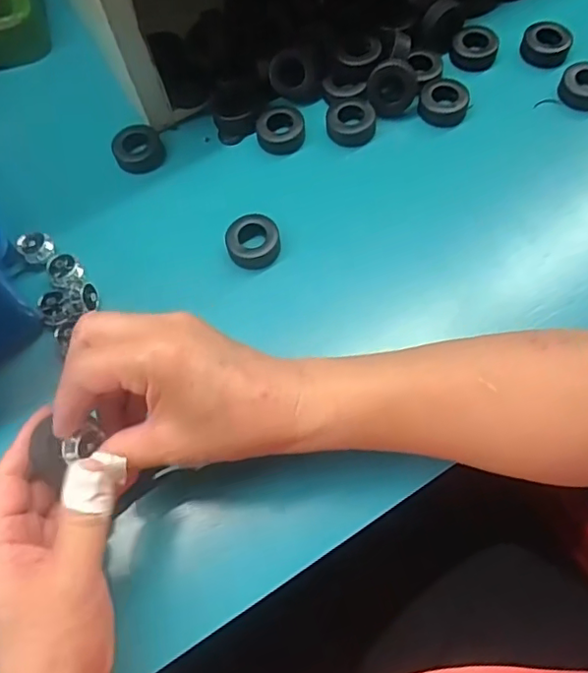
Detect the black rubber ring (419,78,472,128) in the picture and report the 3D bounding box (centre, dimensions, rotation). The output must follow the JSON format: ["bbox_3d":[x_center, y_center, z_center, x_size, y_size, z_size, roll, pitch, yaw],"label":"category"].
[{"bbox_3d":[0.119,-0.185,0.459,0.038,0.016,0.035,-1,68,1],"label":"black rubber ring"}]

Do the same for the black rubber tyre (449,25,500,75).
[{"bbox_3d":[0.152,-0.241,0.486,0.036,0.014,0.037,-1,68,1],"label":"black rubber tyre"}]

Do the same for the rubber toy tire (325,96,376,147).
[{"bbox_3d":[0.044,-0.169,0.454,0.038,0.011,0.039,-1,68,1],"label":"rubber toy tire"}]

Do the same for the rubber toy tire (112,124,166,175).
[{"bbox_3d":[-0.123,-0.148,0.460,0.039,0.019,0.031,-14,68,-4],"label":"rubber toy tire"}]

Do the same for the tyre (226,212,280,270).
[{"bbox_3d":[-0.029,-0.067,0.412,0.037,0.017,0.036,-1,68,1],"label":"tyre"}]

